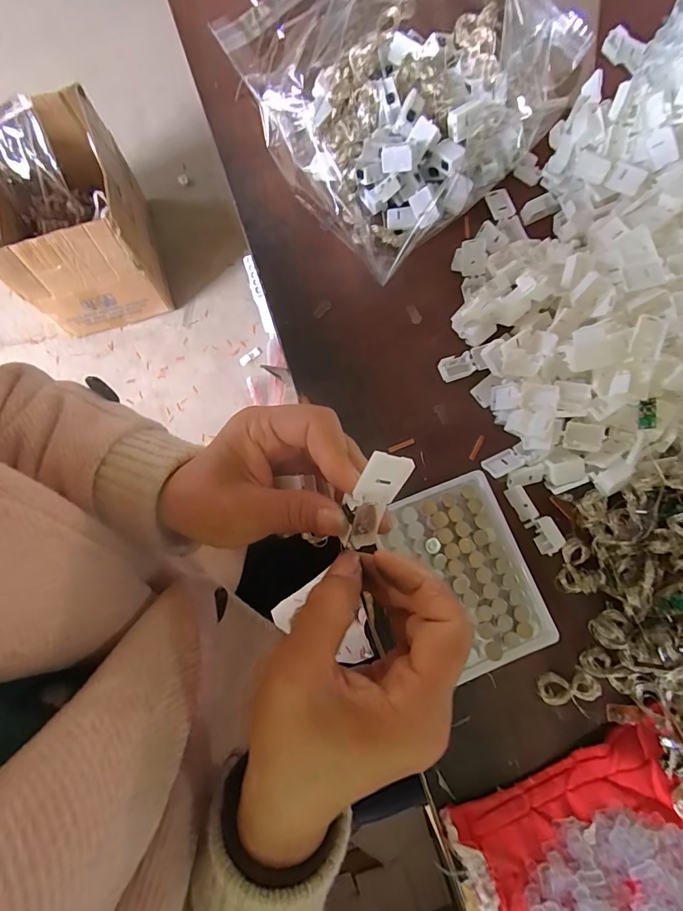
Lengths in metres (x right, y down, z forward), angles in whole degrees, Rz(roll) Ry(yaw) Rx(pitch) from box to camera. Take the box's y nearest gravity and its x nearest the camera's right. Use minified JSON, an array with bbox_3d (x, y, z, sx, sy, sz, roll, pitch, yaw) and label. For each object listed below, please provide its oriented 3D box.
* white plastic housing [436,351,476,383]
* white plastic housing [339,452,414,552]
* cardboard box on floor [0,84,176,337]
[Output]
[{"bbox_3d":[0.095,-0.072,0.355,0.027,0.008,0.019,-19,78,-4],"label":"white plastic housing"},{"bbox_3d":[0.014,0.022,0.201,0.021,0.056,0.011,12,37,-10],"label":"white plastic housing"},{"bbox_3d":[-0.632,-0.543,1.021,0.296,0.299,0.371,-18,78,-4],"label":"cardboard box on floor"}]

